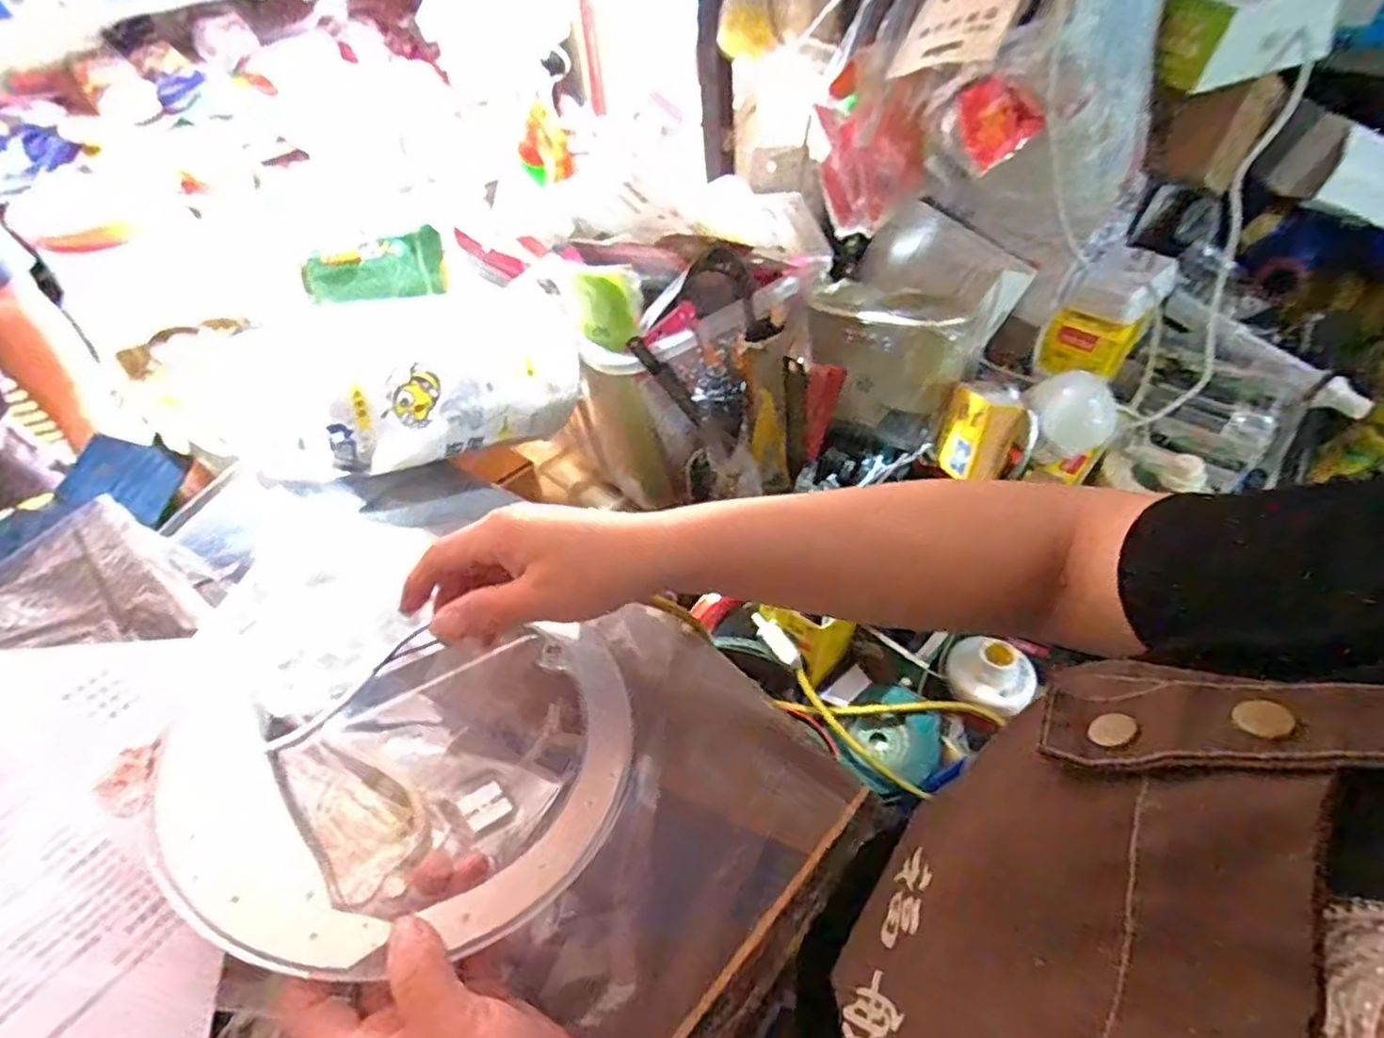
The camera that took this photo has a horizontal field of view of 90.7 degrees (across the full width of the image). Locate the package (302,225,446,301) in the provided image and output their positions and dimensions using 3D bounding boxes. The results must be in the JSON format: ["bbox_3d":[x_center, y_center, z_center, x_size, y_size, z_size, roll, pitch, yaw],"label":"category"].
[{"bbox_3d":[-0.265,-0.208,0.574,0.110,0.050,0.015,-19,47,-14],"label":"package"}]

